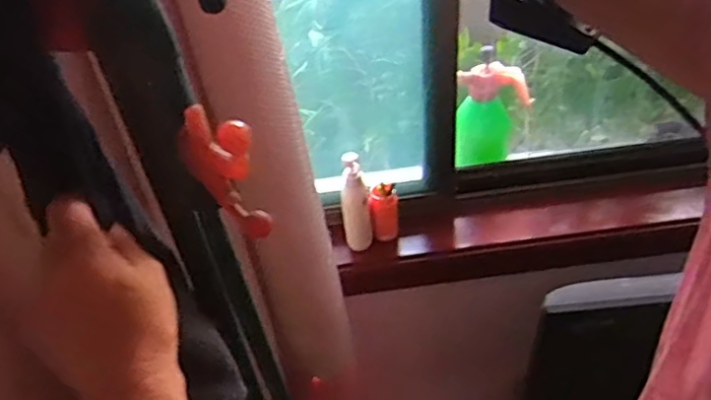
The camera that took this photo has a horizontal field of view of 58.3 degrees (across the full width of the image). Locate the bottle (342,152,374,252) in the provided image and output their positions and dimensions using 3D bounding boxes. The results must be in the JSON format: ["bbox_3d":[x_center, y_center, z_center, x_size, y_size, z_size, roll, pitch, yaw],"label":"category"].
[{"bbox_3d":[-0.002,0.006,1.139,0.054,0.197,0.049,-10,44,-3],"label":"bottle"}]

